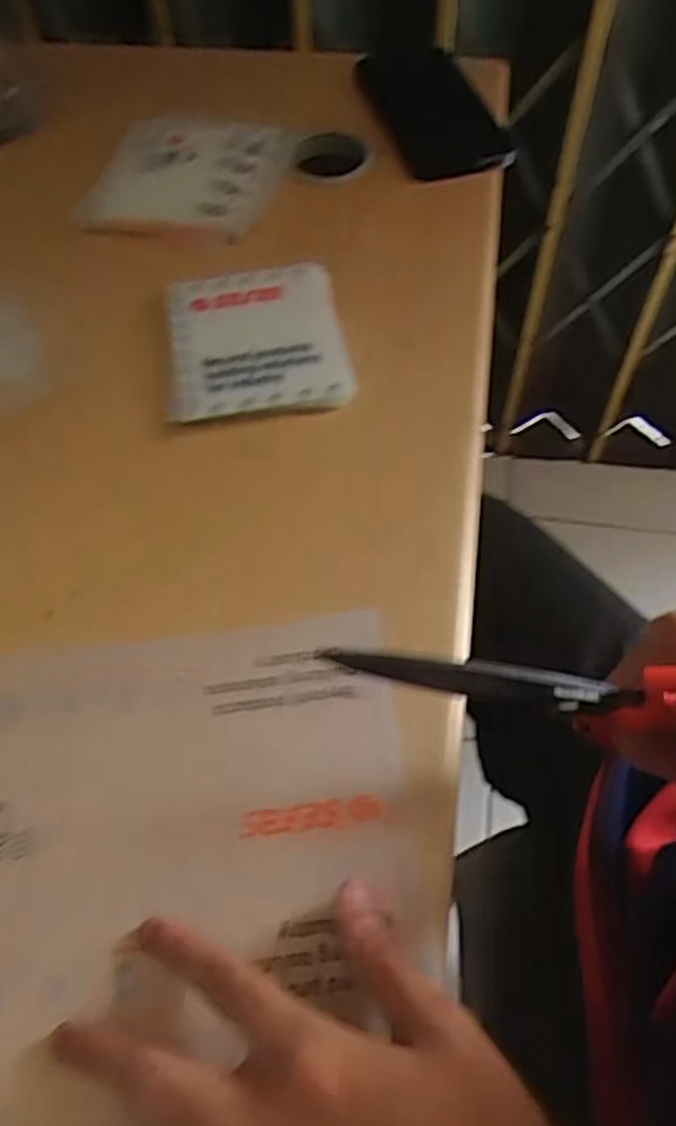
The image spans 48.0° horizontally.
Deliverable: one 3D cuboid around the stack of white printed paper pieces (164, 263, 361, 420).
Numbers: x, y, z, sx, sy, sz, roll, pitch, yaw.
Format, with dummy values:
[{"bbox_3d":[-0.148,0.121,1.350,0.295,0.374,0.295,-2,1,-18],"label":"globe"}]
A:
[{"bbox_3d":[-0.046,-0.129,0.436,0.097,0.010,0.108,-6,59,-4],"label":"stack of white printed paper pieces"}]

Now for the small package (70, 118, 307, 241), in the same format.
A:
[{"bbox_3d":[-0.100,-0.273,0.526,0.123,0.010,0.126,9,59,5],"label":"small package"}]

